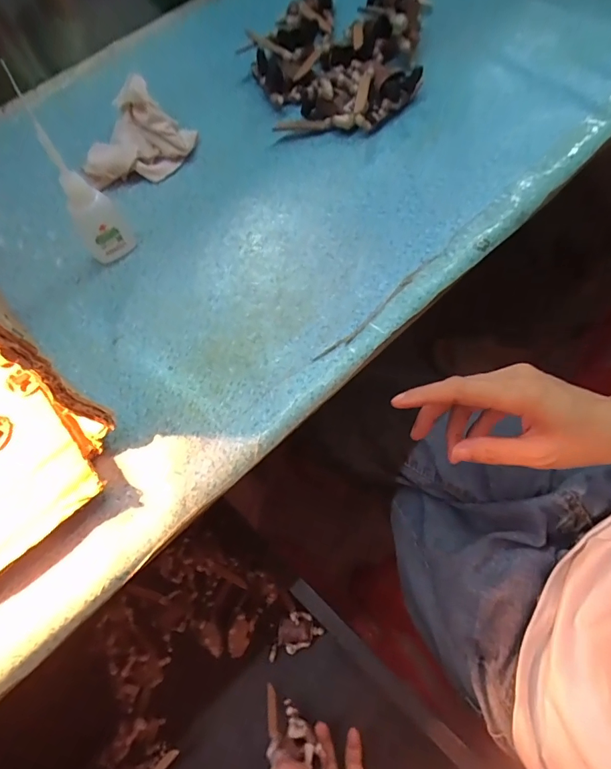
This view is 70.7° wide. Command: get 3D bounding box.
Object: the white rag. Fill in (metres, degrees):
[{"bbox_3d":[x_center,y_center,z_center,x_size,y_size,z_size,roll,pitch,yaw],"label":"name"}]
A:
[{"bbox_3d":[-0.135,-0.199,0.350,0.064,0.044,0.090,25,69,14],"label":"white rag"}]

